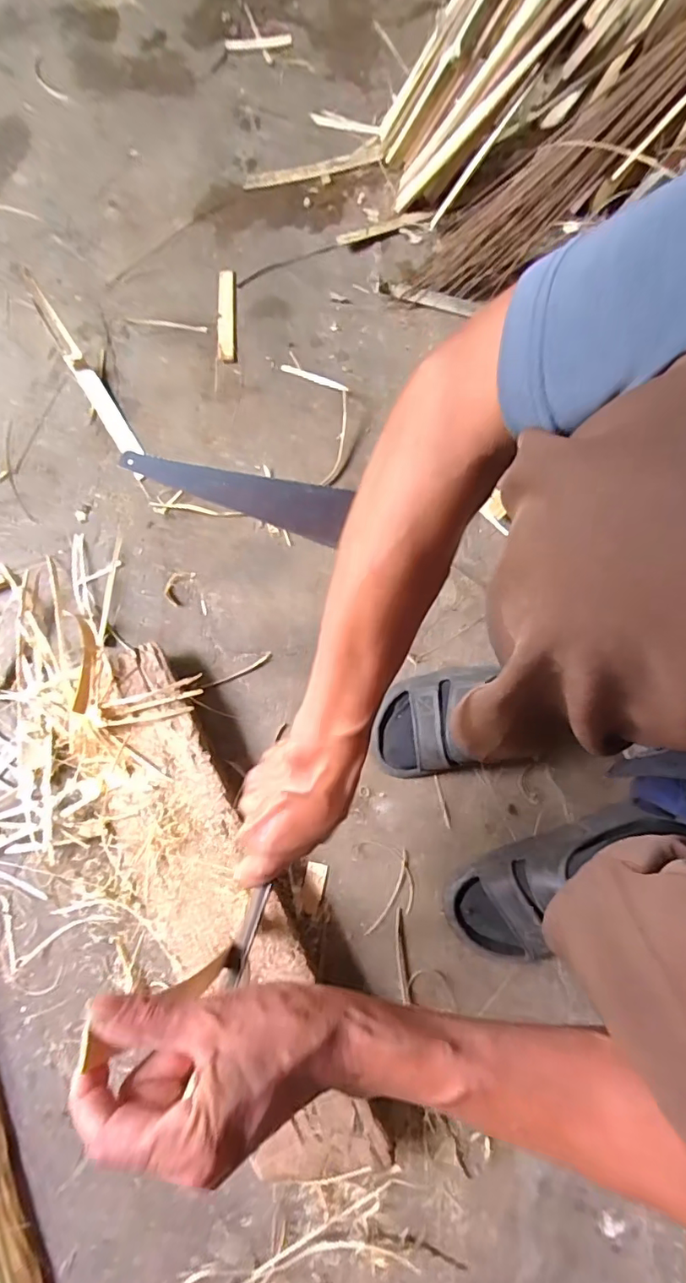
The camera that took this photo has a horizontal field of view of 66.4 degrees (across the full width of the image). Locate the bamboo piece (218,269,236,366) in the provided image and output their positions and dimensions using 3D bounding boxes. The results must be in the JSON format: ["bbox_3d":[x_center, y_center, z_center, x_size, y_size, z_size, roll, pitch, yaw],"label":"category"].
[{"bbox_3d":[-0.162,-0.456,0.733,0.026,0.013,0.146,-3,76,0],"label":"bamboo piece"}]

